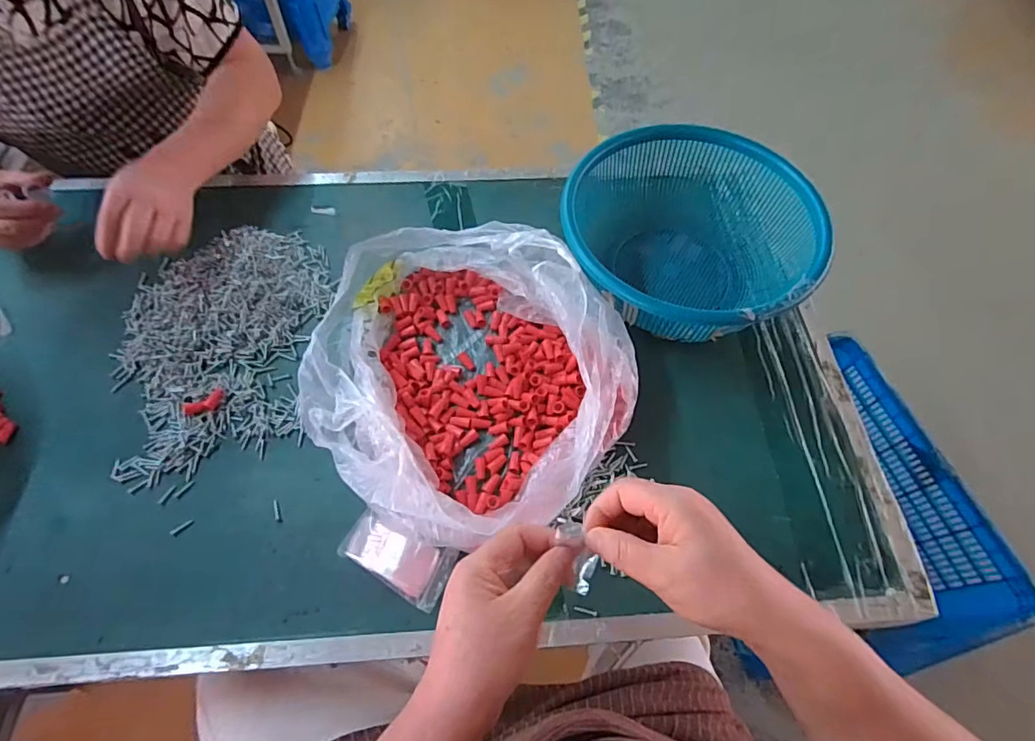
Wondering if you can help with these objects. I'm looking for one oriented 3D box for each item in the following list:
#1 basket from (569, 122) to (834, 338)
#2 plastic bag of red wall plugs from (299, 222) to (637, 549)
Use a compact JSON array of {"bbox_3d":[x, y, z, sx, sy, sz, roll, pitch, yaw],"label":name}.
[{"bbox_3d":[0.197,-0.154,0.608,0.276,0.123,0.271,1,60,-1],"label":"basket"},{"bbox_3d":[-0.060,-0.011,0.537,0.312,0.090,0.350,-39,68,-21],"label":"plastic bag of red wall plugs"}]

